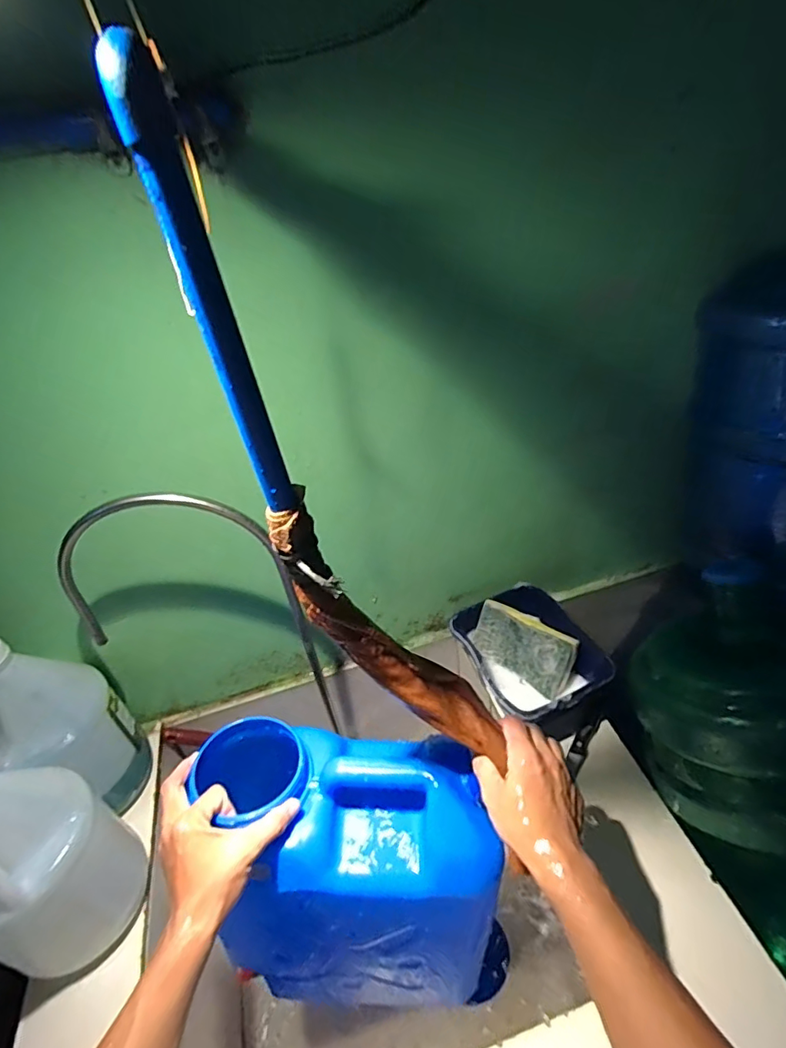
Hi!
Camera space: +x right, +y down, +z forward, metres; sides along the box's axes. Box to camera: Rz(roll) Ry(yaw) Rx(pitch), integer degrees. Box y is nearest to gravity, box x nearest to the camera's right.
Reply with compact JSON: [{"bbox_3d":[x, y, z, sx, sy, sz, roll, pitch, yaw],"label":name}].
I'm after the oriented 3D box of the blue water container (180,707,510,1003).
[{"bbox_3d":[-0.037,0.396,0.610,0.294,0.343,0.179,-4,38,5],"label":"blue water container"}]

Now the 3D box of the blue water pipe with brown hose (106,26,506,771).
[{"bbox_3d":[-0.042,0.004,0.369,0.094,0.527,0.045,-11,35,20],"label":"blue water pipe with brown hose"}]

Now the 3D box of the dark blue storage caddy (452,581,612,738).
[{"bbox_3d":[0.207,0.195,0.766,0.185,0.088,0.199,-17,38,-11],"label":"dark blue storage caddy"}]

